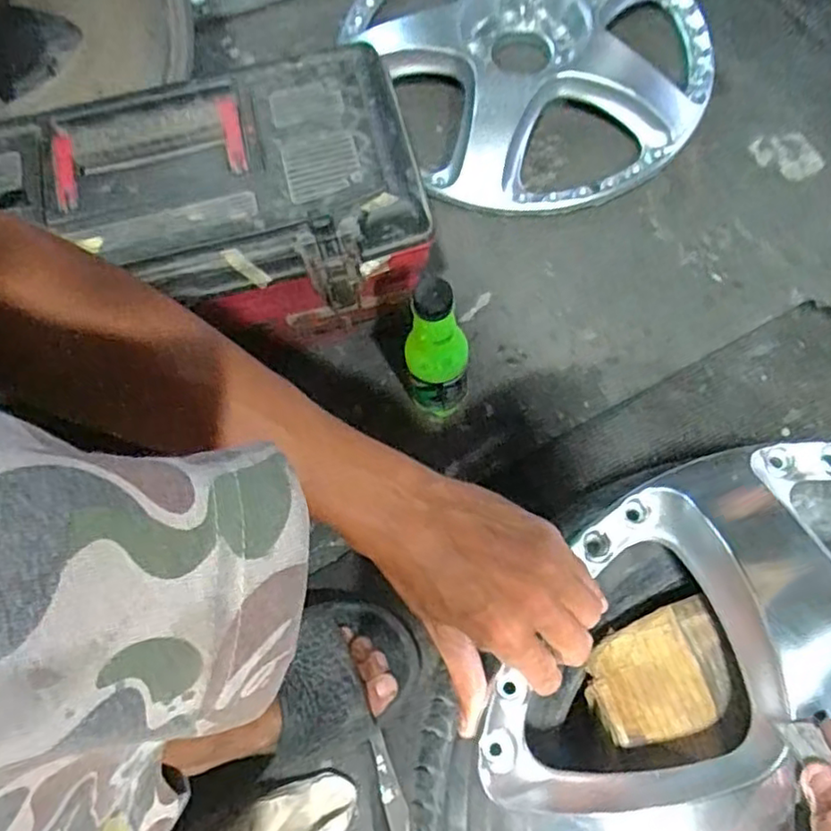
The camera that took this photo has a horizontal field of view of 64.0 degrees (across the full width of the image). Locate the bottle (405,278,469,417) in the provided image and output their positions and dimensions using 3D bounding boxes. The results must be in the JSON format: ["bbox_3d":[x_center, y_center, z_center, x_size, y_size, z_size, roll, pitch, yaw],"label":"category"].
[{"bbox_3d":[0.019,-0.051,0.579,0.054,0.203,0.050,-6,70,1],"label":"bottle"}]

